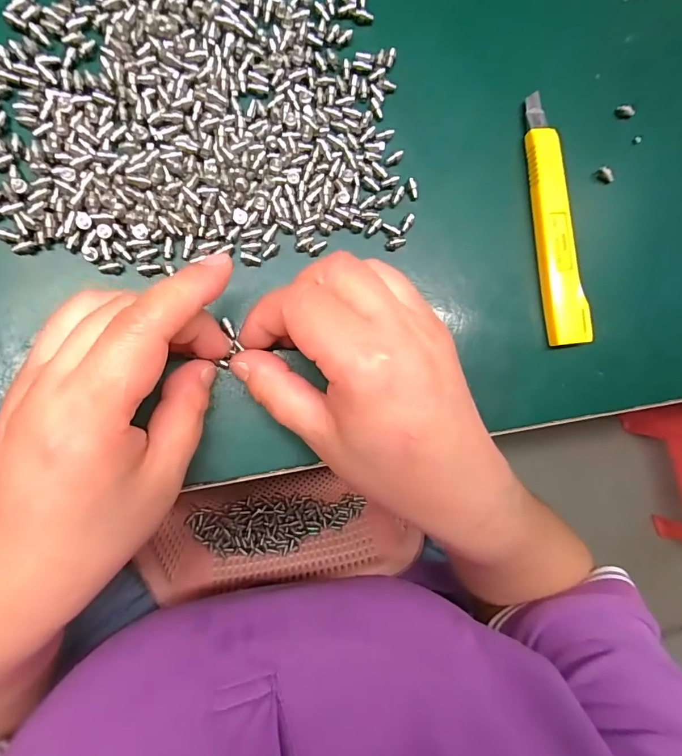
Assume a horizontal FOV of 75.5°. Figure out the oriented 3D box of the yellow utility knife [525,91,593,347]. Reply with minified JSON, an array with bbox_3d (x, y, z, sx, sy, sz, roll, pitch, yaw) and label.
[{"bbox_3d":[0.112,-0.083,0.232,0.020,0.011,0.131,-7,90,-11],"label":"yellow utility knife"}]

